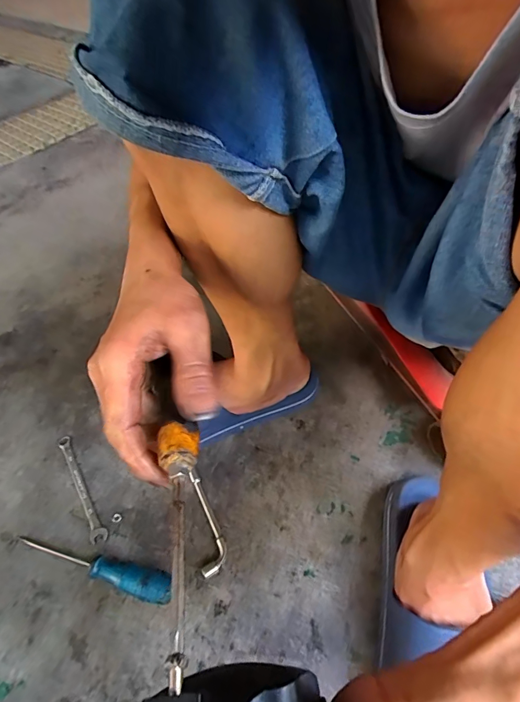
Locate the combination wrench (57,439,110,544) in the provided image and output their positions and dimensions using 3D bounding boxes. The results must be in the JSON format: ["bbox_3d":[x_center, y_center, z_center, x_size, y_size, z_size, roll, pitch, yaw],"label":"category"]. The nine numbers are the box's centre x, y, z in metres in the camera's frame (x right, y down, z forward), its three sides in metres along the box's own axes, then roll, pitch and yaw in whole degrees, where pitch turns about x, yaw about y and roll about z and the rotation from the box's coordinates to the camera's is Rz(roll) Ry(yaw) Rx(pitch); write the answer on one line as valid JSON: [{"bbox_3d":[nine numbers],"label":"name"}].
[{"bbox_3d":[-0.227,0.169,0.489,0.018,0.012,0.152,-28,56,-17],"label":"combination wrench"}]

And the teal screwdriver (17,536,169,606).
[{"bbox_3d":[-0.183,0.240,0.434,0.190,0.026,0.029,8,56,18],"label":"teal screwdriver"}]

